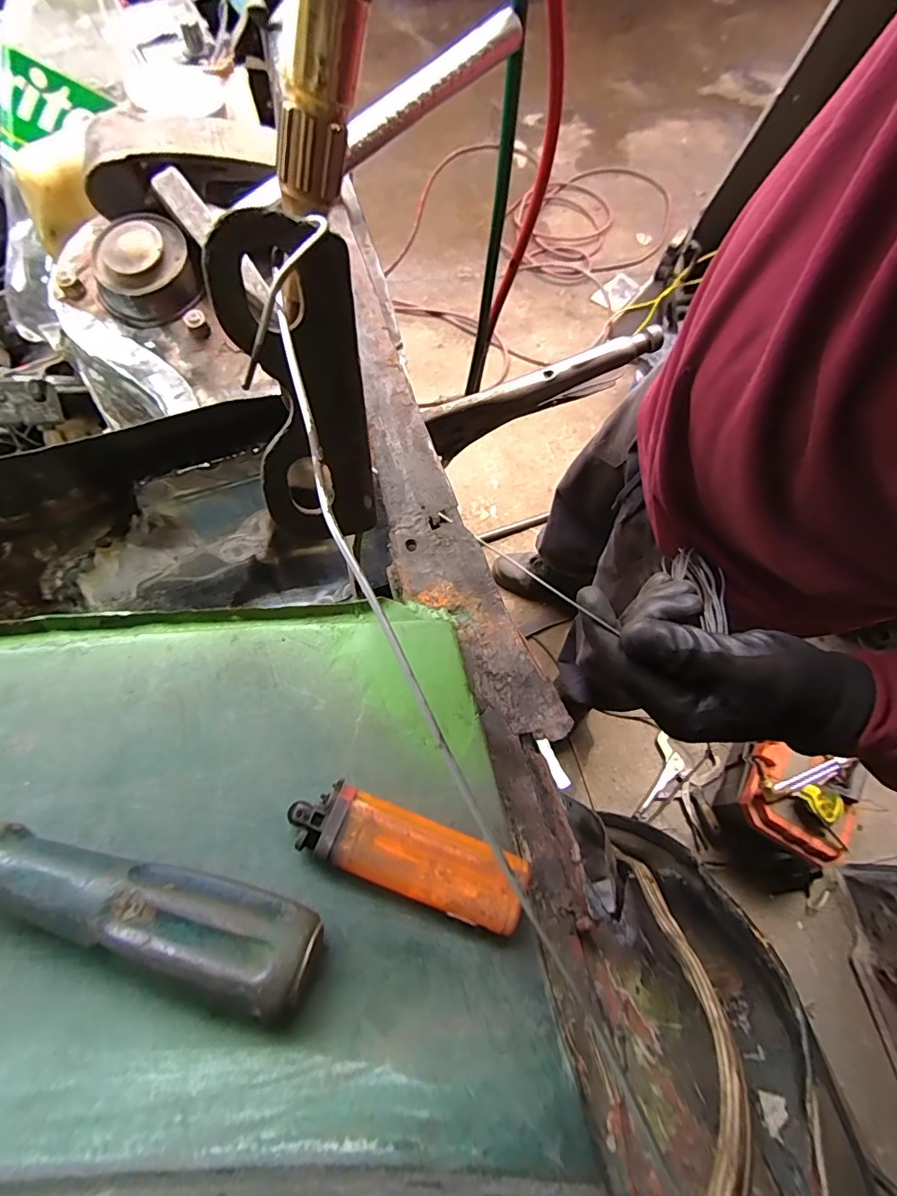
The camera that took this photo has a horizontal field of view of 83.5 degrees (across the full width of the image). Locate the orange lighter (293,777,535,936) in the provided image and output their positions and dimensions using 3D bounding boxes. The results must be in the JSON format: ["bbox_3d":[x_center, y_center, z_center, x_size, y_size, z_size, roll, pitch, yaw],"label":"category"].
[{"bbox_3d":[-0.013,0.082,0.164,0.075,0.013,0.024,20,68,6],"label":"orange lighter"}]

